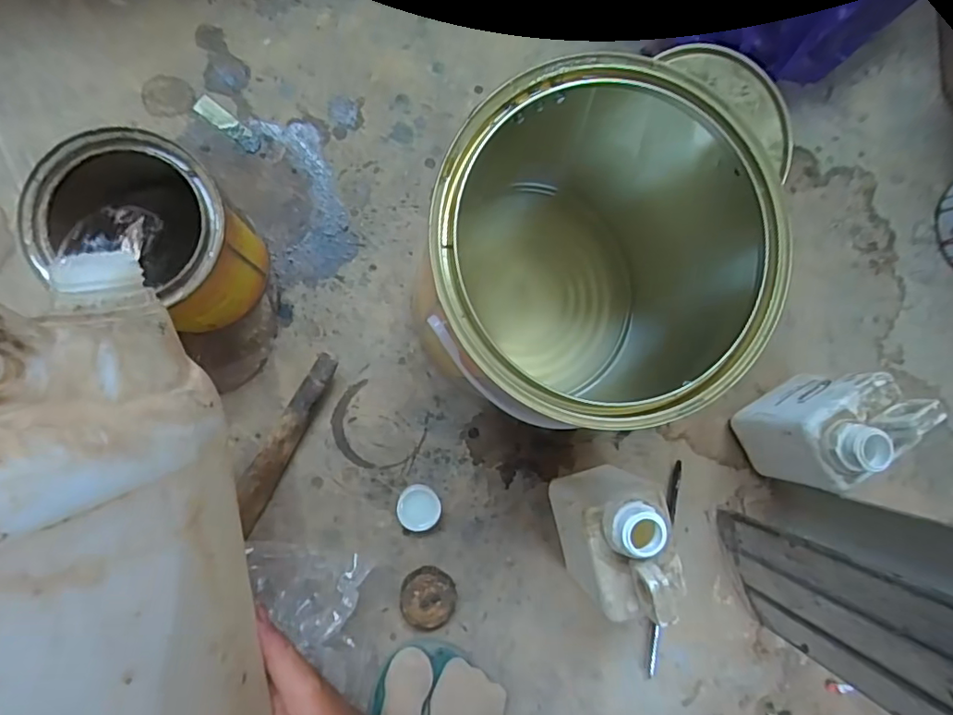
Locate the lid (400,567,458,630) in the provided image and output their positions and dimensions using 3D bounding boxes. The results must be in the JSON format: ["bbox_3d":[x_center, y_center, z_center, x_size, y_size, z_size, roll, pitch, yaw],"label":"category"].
[{"bbox_3d":[-0.039,0.197,0.464,0.047,0.017,0.046,0,89,-7],"label":"lid"}]

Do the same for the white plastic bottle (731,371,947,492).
[{"bbox_3d":[0.281,0.056,0.452,0.090,0.120,0.065,-33,93,-6],"label":"white plastic bottle"}]

